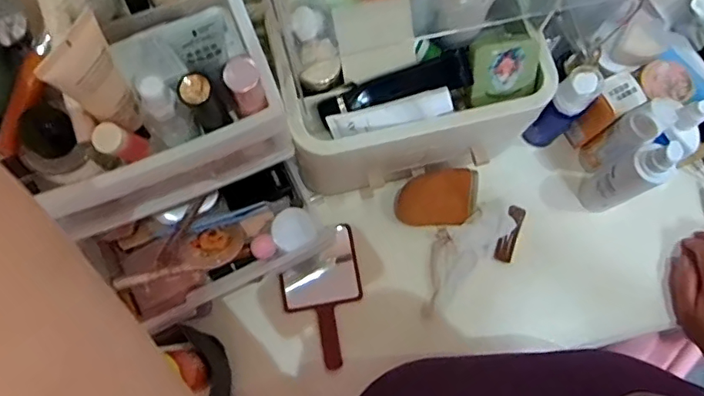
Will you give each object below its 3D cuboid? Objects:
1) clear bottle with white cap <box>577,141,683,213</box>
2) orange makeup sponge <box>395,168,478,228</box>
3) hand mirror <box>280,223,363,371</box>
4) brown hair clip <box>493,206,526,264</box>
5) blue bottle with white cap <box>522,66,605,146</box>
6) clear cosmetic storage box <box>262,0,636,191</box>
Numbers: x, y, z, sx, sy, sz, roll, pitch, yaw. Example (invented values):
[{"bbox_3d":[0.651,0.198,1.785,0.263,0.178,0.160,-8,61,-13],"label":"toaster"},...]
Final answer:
[{"bbox_3d":[0.292,-0.020,0.565,0.040,0.178,0.046,-33,77,-9],"label":"clear bottle with white cap"},{"bbox_3d":[0.097,0.000,0.599,0.091,0.011,0.065,-3,108,4],"label":"orange makeup sponge"},{"bbox_3d":[-0.032,0.112,0.592,0.087,0.013,0.149,-9,74,-3],"label":"hand mirror"},{"bbox_3d":[0.185,0.042,0.613,0.022,0.020,0.067,21,75,5],"label":"brown hair clip"},{"bbox_3d":[0.232,-0.097,0.581,0.044,0.128,0.035,-41,79,-11],"label":"blue bottle with white cap"},{"bbox_3d":[0.067,-0.144,0.481,0.278,0.298,0.183,-9,74,-3],"label":"clear cosmetic storage box"}]

